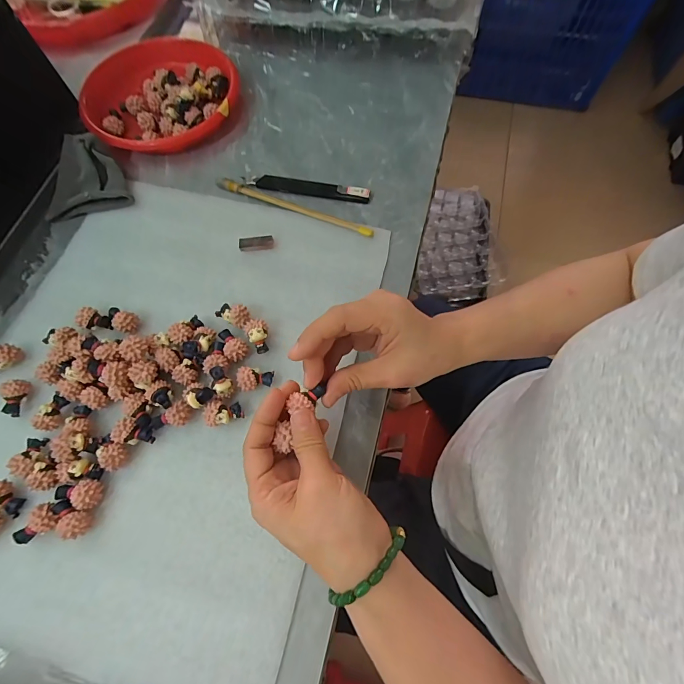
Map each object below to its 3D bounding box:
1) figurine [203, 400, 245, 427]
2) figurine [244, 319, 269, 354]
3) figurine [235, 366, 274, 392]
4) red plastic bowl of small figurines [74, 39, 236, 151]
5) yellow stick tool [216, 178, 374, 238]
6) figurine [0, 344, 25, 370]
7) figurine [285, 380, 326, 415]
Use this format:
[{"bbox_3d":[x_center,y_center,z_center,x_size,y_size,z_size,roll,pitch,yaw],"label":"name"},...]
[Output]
[{"bbox_3d":[-0.095,0.059,0.299,0.028,0.020,0.021,5,70,3],"label":"figurine"},{"bbox_3d":[-0.073,-0.005,0.324,0.018,0.017,0.030,-29,72,-9],"label":"figurine"},{"bbox_3d":[-0.074,0.032,0.309,0.030,0.019,0.019,-6,69,-1],"label":"figurine"},{"bbox_3d":[-0.212,-0.298,0.437,0.171,0.028,0.165,0,69,1],"label":"red plastic bowl of small figurines"},{"bbox_3d":[-0.053,-0.141,0.383,0.183,0.008,0.012,24,72,10],"label":"yellow stick tool"},{"bbox_3d":[-0.299,0.017,0.324,0.018,0.021,0.031,35,74,13],"label":"figurine"},{"bbox_3d":[-0.023,0.038,0.247,0.031,0.011,0.015,-25,71,-16],"label":"figurine"}]

